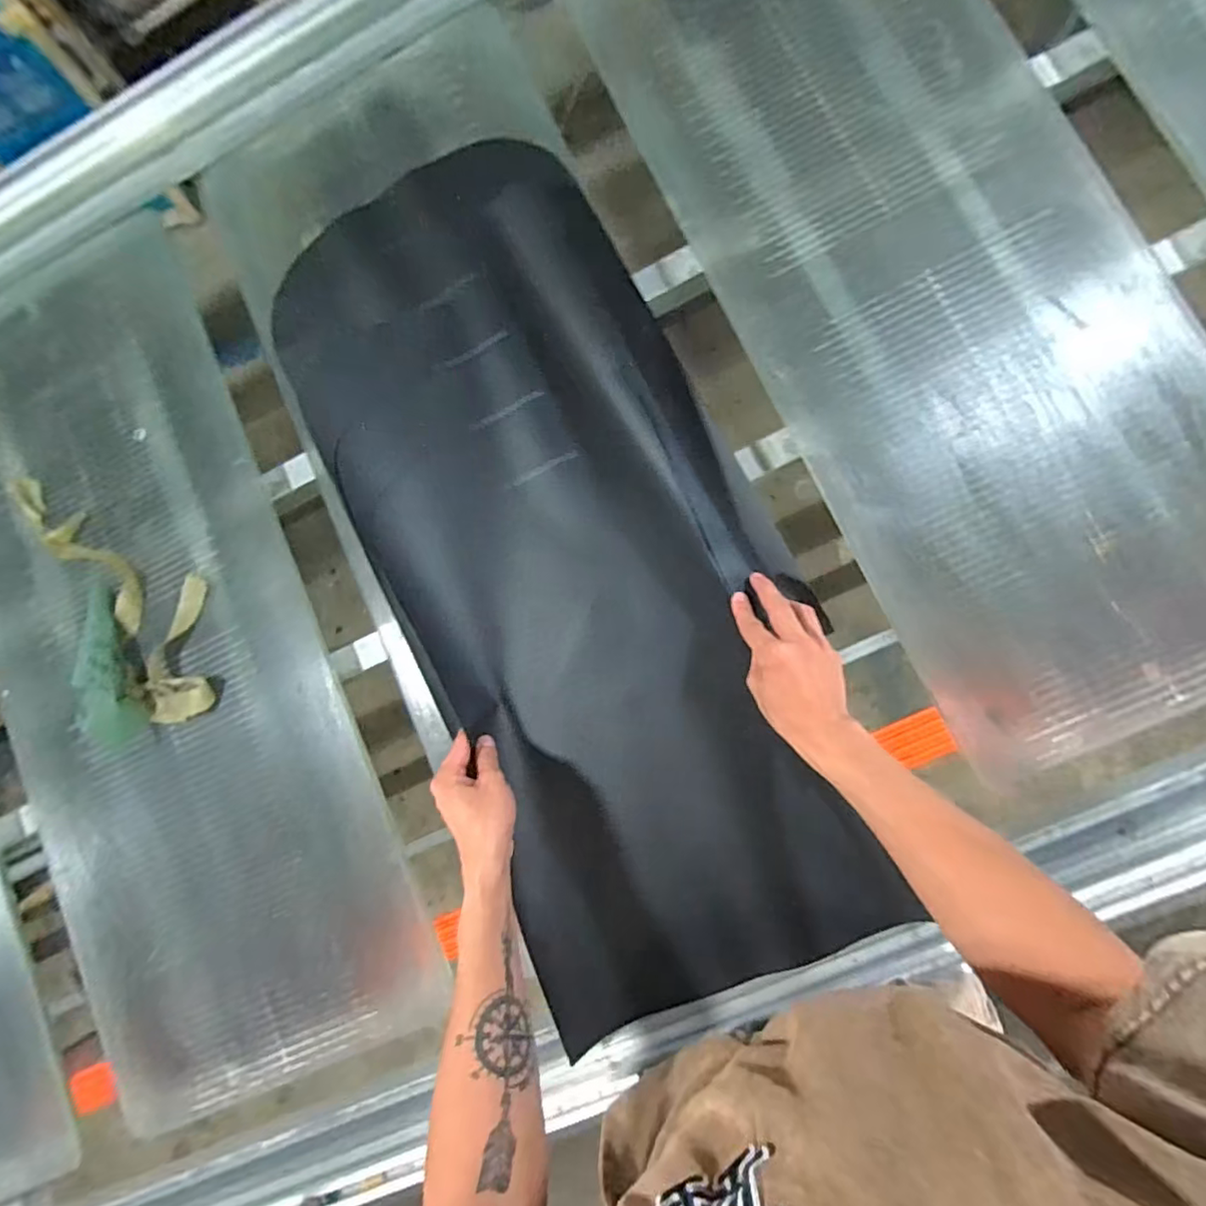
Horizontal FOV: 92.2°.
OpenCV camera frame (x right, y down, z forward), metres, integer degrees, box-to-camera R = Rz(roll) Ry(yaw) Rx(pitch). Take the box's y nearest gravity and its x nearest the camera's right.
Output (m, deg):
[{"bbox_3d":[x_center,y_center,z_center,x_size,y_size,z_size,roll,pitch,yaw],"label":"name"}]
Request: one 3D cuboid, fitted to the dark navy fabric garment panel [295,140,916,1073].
[{"bbox_3d":[-0.055,-0.059,0.635,0.409,0.081,0.993,-23,84,4],"label":"dark navy fabric garment panel"}]

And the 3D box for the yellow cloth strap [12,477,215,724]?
[{"bbox_3d":[-0.607,-0.038,0.731,0.141,0.025,0.417,-39,81,1],"label":"yellow cloth strap"}]

